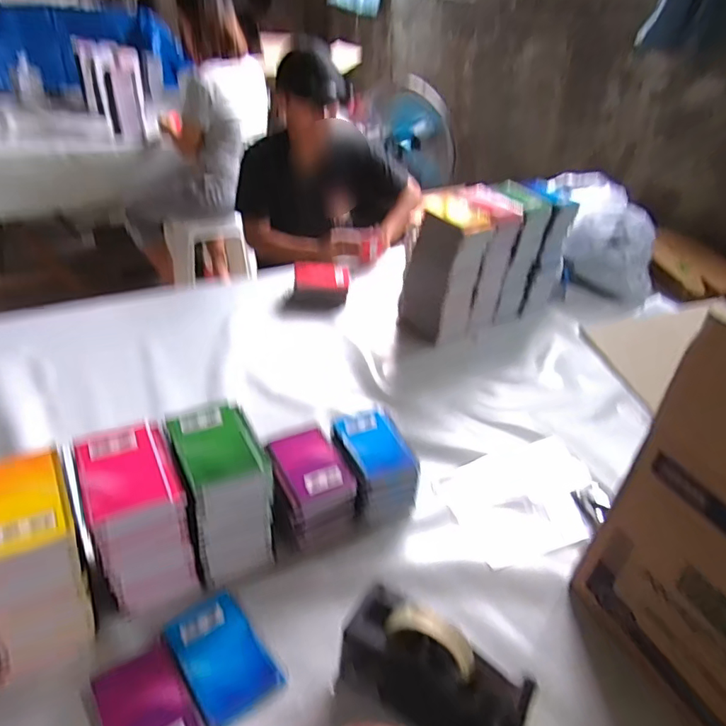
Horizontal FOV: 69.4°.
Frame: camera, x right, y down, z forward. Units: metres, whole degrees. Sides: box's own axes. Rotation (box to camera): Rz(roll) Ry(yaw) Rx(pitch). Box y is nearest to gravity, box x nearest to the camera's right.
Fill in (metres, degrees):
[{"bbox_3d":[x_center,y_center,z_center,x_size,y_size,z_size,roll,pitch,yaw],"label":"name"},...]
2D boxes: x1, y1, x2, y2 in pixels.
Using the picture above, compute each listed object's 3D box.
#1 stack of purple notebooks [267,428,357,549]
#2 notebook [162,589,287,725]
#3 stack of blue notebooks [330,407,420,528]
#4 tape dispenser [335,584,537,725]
[{"bbox_3d":[-0.078,0.175,0.764,0.105,0.098,0.141,-12,40,-24],"label":"stack of purple notebooks"},{"bbox_3d":[-0.163,0.334,0.604,0.087,0.013,0.136,-21,44,-32],"label":"notebook"},{"bbox_3d":[0.021,0.156,0.811,0.105,0.086,0.148,-11,39,-22],"label":"stack of blue notebooks"},{"bbox_3d":[0.076,0.329,0.555,0.193,0.119,0.080,22,39,21],"label":"tape dispenser"}]

